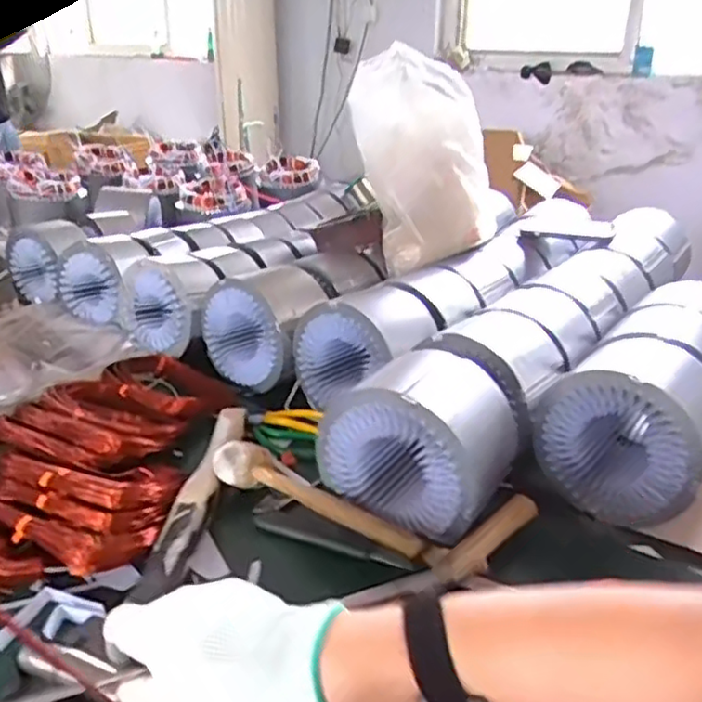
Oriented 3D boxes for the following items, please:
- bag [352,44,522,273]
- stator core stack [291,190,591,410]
[{"bbox_3d":[0.116,-0.293,1.048,0.254,0.292,0.232,6,26,10],"label":"bag"},{"bbox_3d":[0.175,-0.082,1.020,0.158,0.123,0.612,22,32,36],"label":"stator core stack"}]

